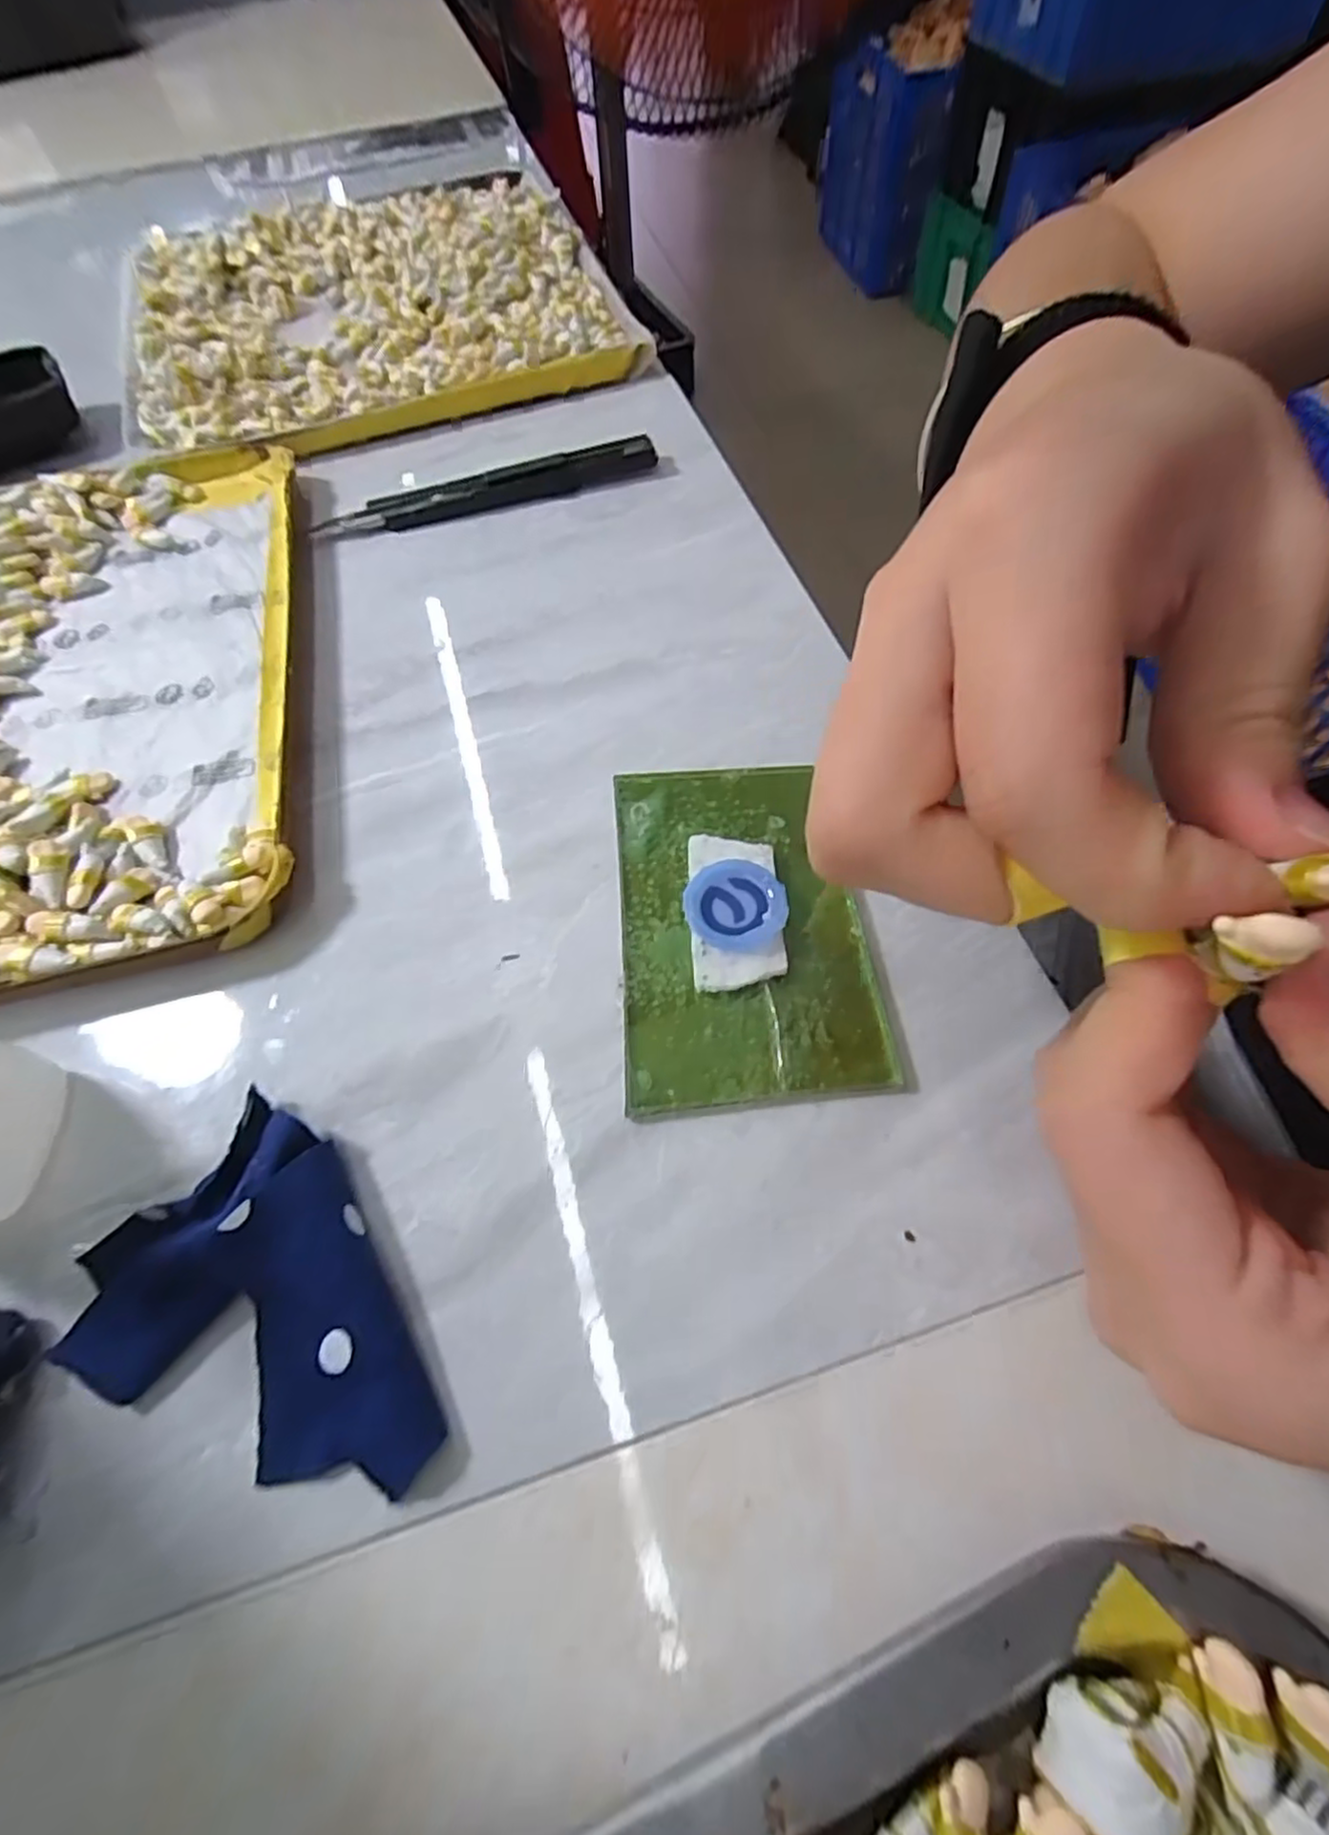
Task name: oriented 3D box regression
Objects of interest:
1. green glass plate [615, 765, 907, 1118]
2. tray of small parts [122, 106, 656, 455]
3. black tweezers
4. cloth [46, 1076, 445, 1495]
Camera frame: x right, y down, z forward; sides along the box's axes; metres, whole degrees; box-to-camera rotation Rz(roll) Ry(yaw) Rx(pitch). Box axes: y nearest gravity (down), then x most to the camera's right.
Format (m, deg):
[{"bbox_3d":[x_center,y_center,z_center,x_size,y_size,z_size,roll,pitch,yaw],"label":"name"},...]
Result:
[{"bbox_3d":[0.021,-0.001,0.196,0.067,0.010,0.103,-6,64,0],"label":"green glass plate"},{"bbox_3d":[-0.166,-0.348,0.371,0.235,0.021,0.290,-20,65,-7],"label":"tray of small parts"},{"bbox_3d":[-0.072,-0.179,0.290,0.138,0.011,0.014,-14,64,-4],"label":"black tweezers"},{"bbox_3d":[-0.088,0.088,0.151,0.087,0.016,0.062,36,71,18],"label":"cloth"}]

